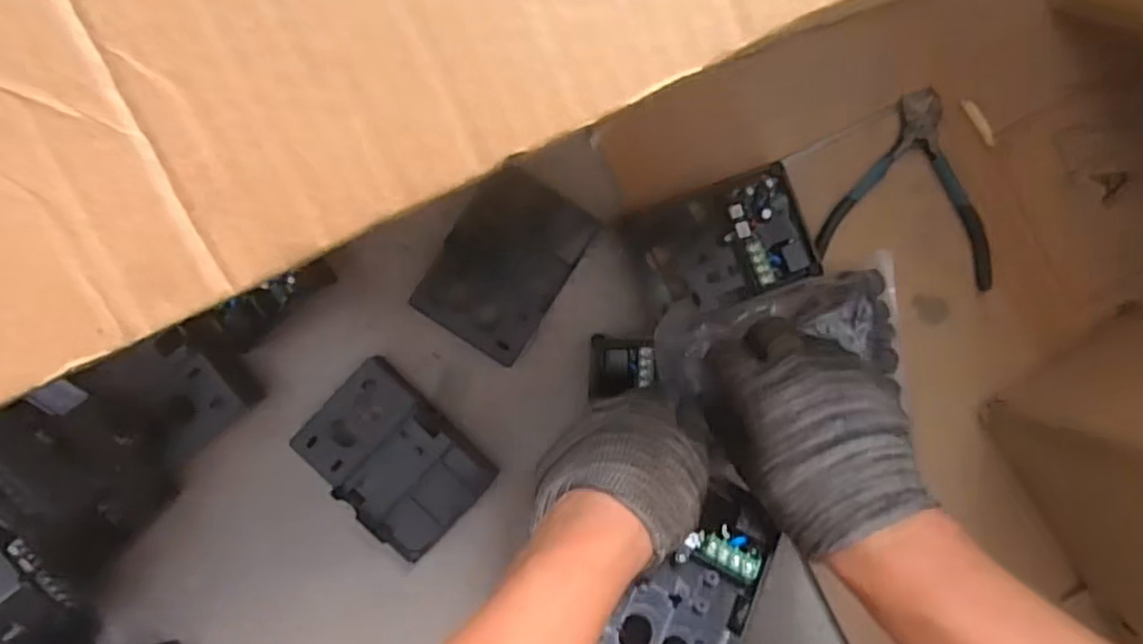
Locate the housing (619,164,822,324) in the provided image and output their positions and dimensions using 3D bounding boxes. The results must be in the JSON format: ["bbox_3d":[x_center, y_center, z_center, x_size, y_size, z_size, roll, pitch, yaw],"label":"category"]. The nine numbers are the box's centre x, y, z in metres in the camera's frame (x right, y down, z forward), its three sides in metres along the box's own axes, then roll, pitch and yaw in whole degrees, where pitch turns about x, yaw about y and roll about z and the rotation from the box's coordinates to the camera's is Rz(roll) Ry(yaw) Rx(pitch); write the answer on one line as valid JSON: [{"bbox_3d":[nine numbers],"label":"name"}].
[{"bbox_3d":[0.104,-0.055,0.501,0.118,0.029,0.082,-18,92,0],"label":"housing"}]

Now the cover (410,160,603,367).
[{"bbox_3d":[-0.046,-0.041,0.498,0.083,0.022,0.121,32,91,-2],"label":"cover"}]

